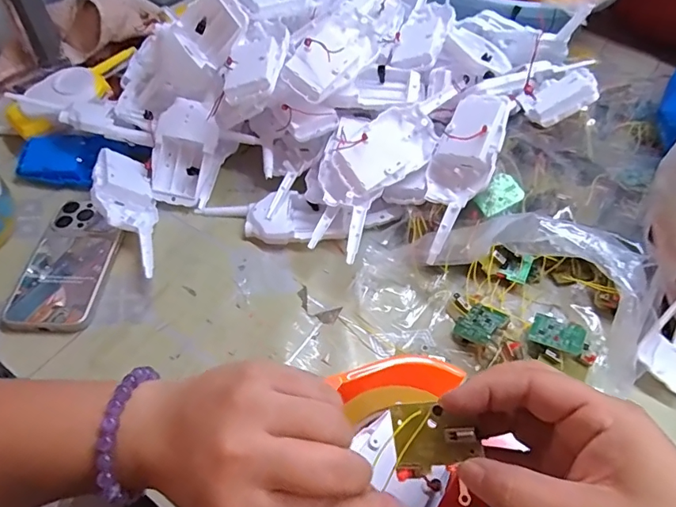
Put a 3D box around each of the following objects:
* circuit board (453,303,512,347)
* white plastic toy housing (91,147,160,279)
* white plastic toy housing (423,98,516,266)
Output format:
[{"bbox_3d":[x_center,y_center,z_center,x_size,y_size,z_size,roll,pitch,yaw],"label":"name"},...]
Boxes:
[{"bbox_3d":[0.126,0.063,0.412,0.040,0.004,0.034,-41,46,-20],"label":"circuit board"},{"bbox_3d":[-0.202,-0.037,0.453,0.052,0.050,0.149,-20,55,-18],"label":"white plastic toy housing"},{"bbox_3d":[0.114,-0.077,0.436,0.058,0.041,0.178,20,89,12],"label":"white plastic toy housing"}]

